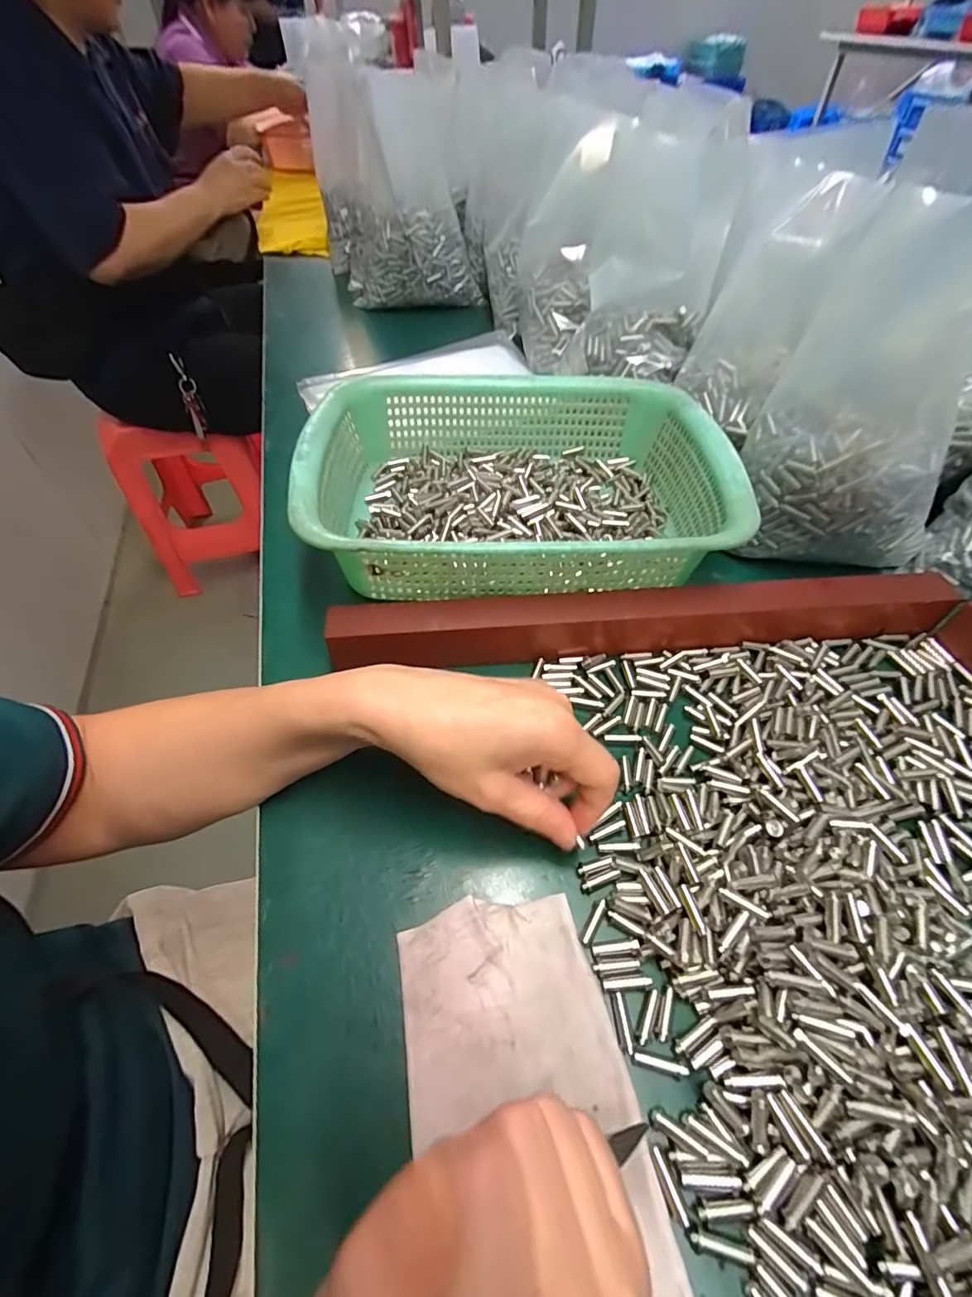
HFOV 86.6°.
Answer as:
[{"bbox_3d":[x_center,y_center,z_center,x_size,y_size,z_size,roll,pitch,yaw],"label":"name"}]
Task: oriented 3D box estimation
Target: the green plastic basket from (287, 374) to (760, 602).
[{"bbox_3d":[0.023,-0.122,0.392,0.285,0.085,0.220,-3,50,0],"label":"green plastic basket"}]

